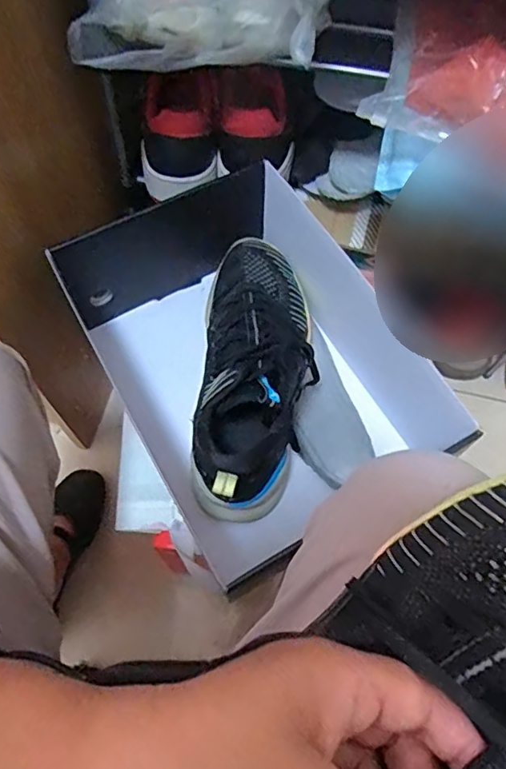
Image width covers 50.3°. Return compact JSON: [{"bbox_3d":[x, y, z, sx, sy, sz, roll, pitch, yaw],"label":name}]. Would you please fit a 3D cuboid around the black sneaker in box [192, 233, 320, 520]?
[{"bbox_3d":[0.001,-0.022,0.509,0.107,0.115,0.288,3,63,0],"label":"black sneaker in box"}]

